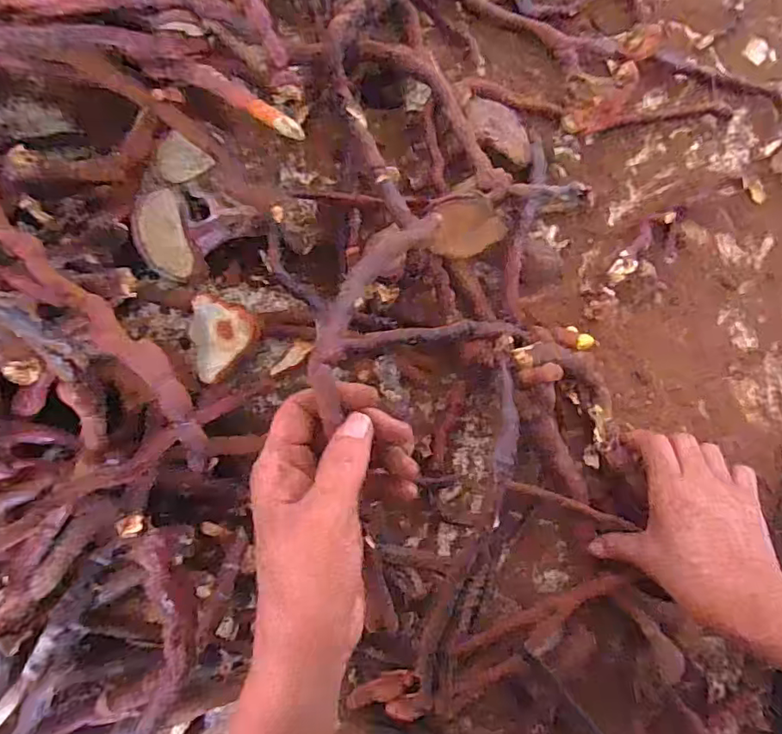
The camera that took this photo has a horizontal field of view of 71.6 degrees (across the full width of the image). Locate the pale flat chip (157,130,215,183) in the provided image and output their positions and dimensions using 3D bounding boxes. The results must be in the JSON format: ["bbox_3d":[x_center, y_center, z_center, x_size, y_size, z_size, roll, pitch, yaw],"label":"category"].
[{"bbox_3d":[-0.152,-0.150,0.392,0.034,0.009,0.033,-49,122,-17],"label":"pale flat chip"}]

